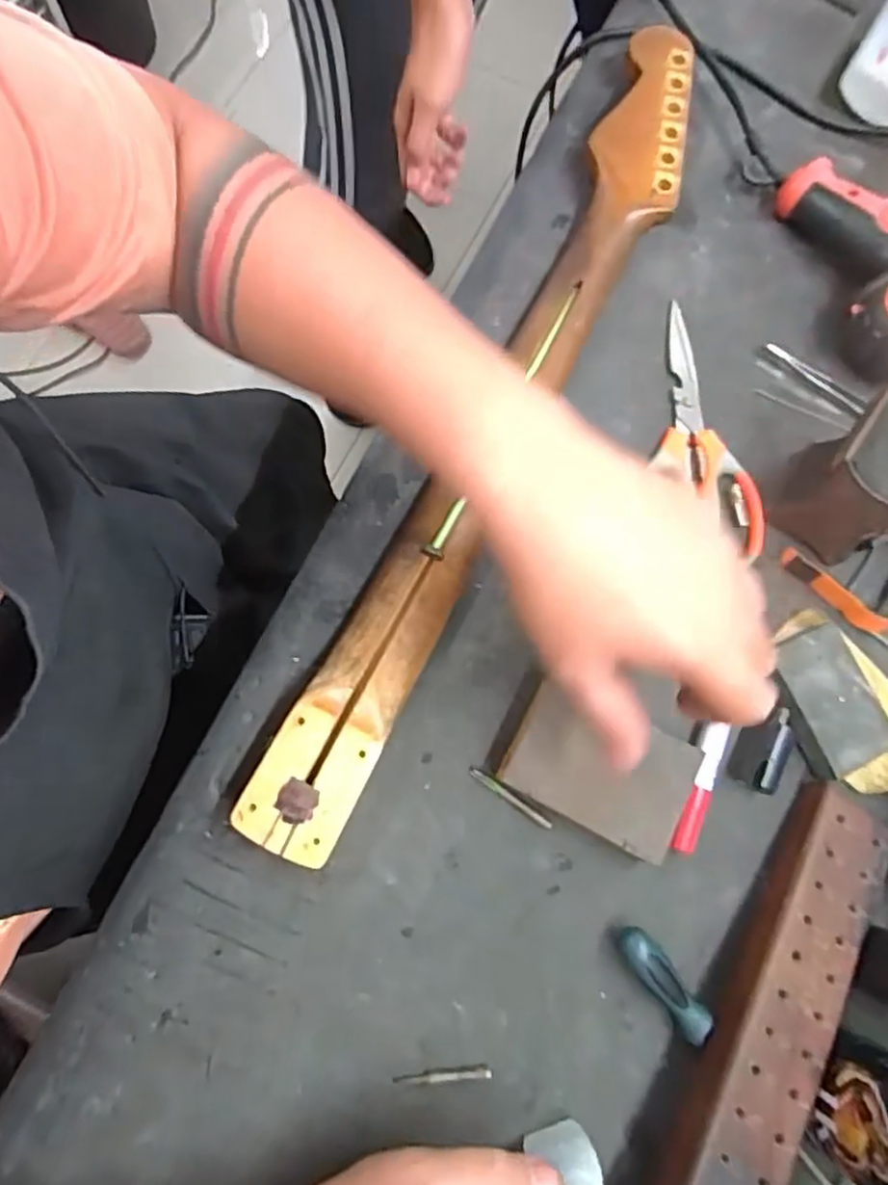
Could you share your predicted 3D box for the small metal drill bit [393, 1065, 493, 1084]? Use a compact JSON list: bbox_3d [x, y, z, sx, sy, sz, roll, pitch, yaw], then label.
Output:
[{"bbox_3d":[0.000,0.258,0.352,0.052,0.004,0.006,-3,78,-5],"label":"small metal drill bit"}]

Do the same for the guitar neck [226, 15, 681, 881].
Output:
[{"bbox_3d":[0.049,-0.133,0.437,0.073,0.027,0.625,25,77,1],"label":"guitar neck"}]

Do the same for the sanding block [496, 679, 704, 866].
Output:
[{"bbox_3d":[0.090,0.102,0.384,0.101,0.020,0.068,28,77,2],"label":"sanding block"}]

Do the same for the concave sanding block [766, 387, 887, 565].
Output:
[{"bbox_3d":[0.252,-0.068,0.406,0.063,0.087,0.067,37,76,4],"label":"concave sanding block"}]

